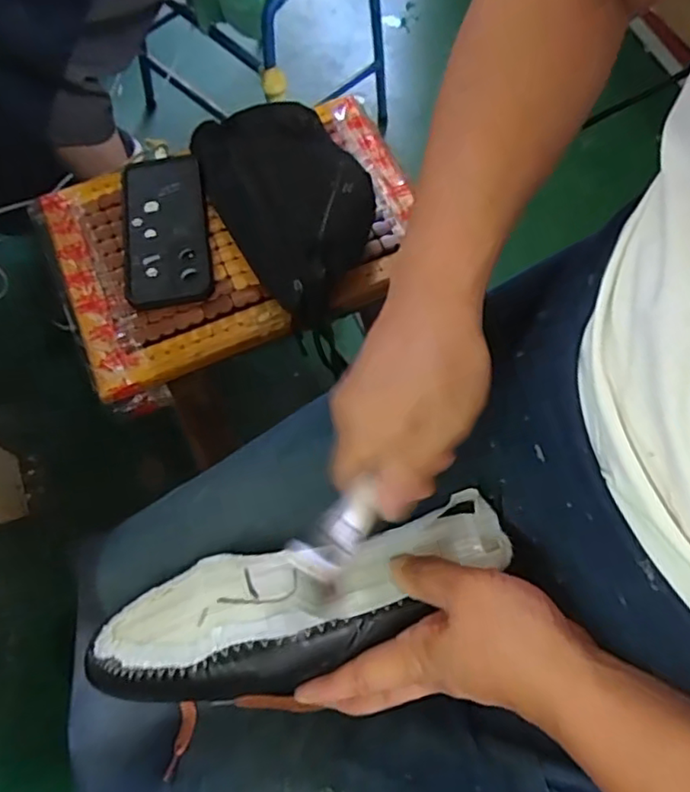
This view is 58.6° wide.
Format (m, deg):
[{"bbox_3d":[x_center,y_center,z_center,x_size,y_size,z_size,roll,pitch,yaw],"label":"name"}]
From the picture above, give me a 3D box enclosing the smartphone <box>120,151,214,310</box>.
[{"bbox_3d":[-0.176,-0.164,0.595,0.080,0.014,0.173,-10,67,-4],"label":"smartphone"}]

